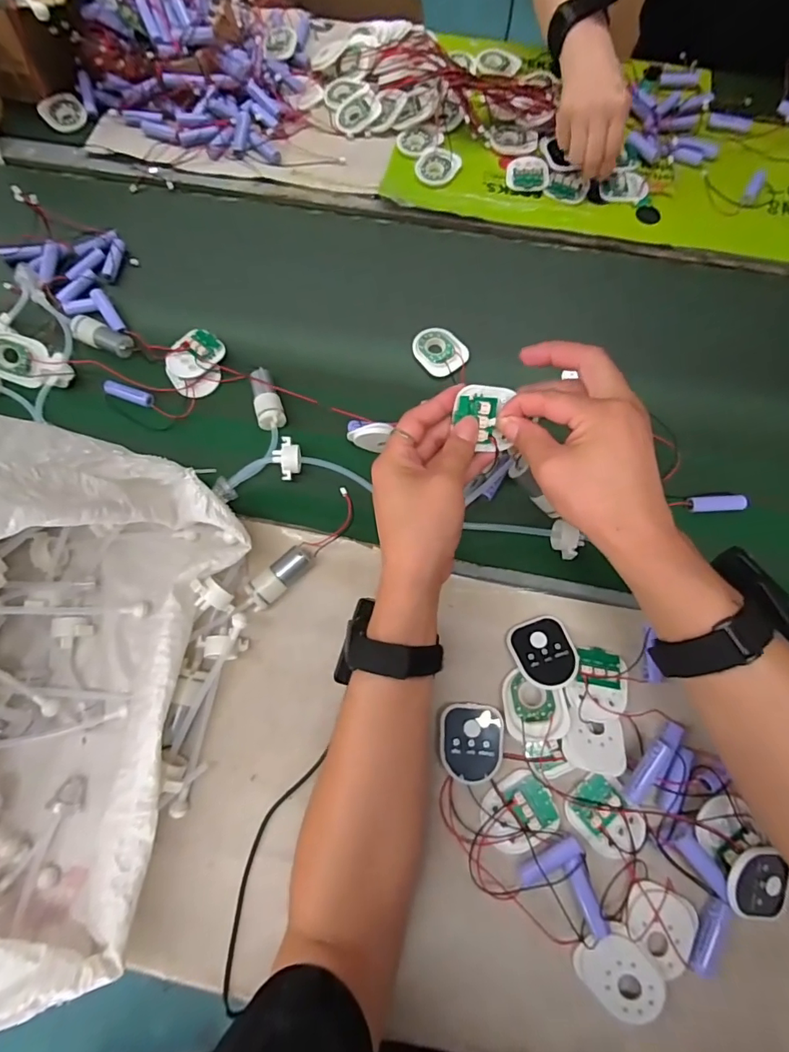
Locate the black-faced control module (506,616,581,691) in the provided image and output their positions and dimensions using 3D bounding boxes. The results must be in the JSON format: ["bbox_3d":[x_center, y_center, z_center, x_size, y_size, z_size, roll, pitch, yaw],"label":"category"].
[{"bbox_3d":[0.123,0.104,0.398,0.049,0.011,0.057,-17,75,-4],"label":"black-faced control module"}]

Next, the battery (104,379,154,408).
[{"bbox_3d":[-0.274,-0.135,0.502,0.054,0.013,0.017,18,75,6],"label":"battery"}]

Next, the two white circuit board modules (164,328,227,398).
[{"bbox_3d":[-0.206,-0.171,0.506,0.056,0.020,0.067,30,77,9],"label":"two white circuit board modules"}]

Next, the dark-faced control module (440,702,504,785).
[{"bbox_3d":[0.061,0.172,0.386,0.050,0.007,0.056,1,74,1],"label":"dark-faced control module"}]

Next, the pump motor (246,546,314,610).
[{"bbox_3d":[-0.098,0.044,0.421,0.063,0.025,0.022,-44,78,-11],"label":"pump motor"}]

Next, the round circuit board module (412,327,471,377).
[{"bbox_3d":[0.051,-0.185,0.512,0.049,0.015,0.065,-33,76,-8],"label":"round circuit board module"}]

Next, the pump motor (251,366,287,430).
[{"bbox_3d":[-0.127,-0.126,0.489,0.027,0.021,0.065,-15,74,-4],"label":"pump motor"}]

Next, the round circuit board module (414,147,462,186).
[{"bbox_3d":[0.050,-0.437,0.587,0.047,0.009,0.052,34,77,10],"label":"round circuit board module"}]

